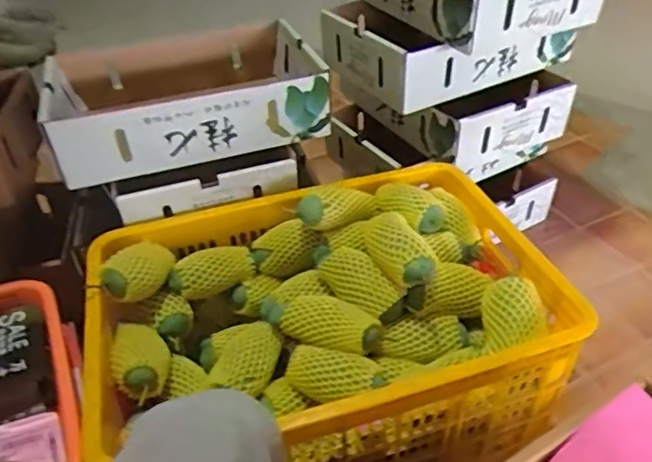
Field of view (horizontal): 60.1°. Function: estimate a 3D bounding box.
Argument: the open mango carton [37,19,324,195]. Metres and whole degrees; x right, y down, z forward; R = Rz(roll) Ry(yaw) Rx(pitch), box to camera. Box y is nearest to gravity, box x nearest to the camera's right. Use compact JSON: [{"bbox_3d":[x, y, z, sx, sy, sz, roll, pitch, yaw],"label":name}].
[{"bbox_3d":[-0.256,-0.256,1.042,0.456,0.142,0.397,-15,40,-14],"label":"open mango carton"}]

